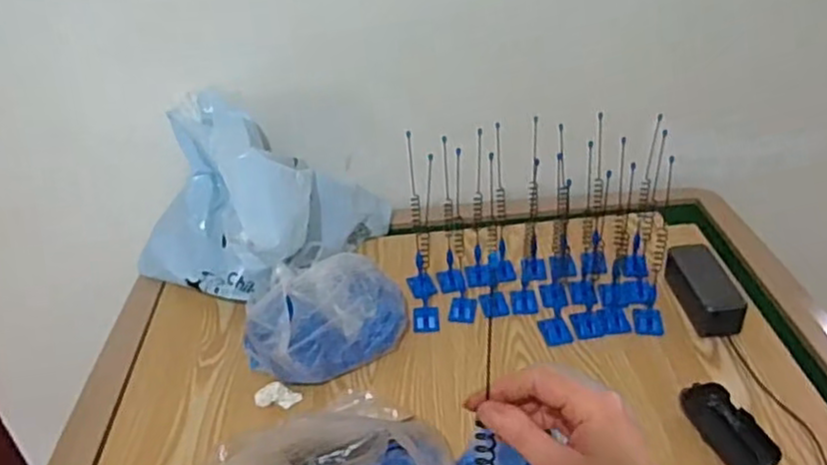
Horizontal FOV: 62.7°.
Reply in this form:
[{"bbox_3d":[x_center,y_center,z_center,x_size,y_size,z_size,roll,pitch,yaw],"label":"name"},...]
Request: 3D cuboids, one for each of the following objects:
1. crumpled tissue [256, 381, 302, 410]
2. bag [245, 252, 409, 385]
[{"bbox_3d":[-0.157,0.190,0.788,0.050,0.025,0.021,3,36,10],"label":"crumpled tissue"},{"bbox_3d":[-0.103,0.100,0.845,0.210,0.102,0.149,-22,39,-24],"label":"bag"}]

